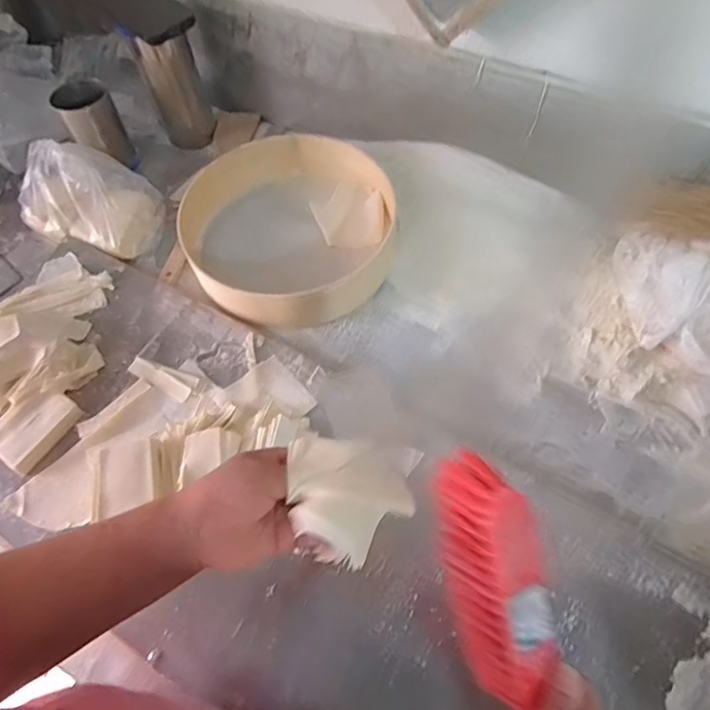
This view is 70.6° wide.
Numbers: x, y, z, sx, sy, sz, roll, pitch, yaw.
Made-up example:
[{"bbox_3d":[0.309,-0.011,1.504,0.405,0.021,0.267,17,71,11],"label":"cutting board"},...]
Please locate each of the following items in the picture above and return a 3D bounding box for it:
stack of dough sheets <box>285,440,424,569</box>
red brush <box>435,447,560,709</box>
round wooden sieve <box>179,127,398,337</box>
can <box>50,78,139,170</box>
[{"bbox_3d":[-0.004,0.106,0.370,0.094,0.030,0.086,7,63,5],"label":"stack of dough sheets"},{"bbox_3d":[0.093,0.148,0.335,0.062,0.044,0.167,-11,86,-4],"label":"red brush"},{"bbox_3d":[-0.087,-0.186,0.727,0.301,0.083,0.307,-1,62,1],"label":"round wooden sieve"},{"bbox_3d":[-0.408,-0.364,0.796,0.079,0.115,0.079,-1,62,1],"label":"can"}]

